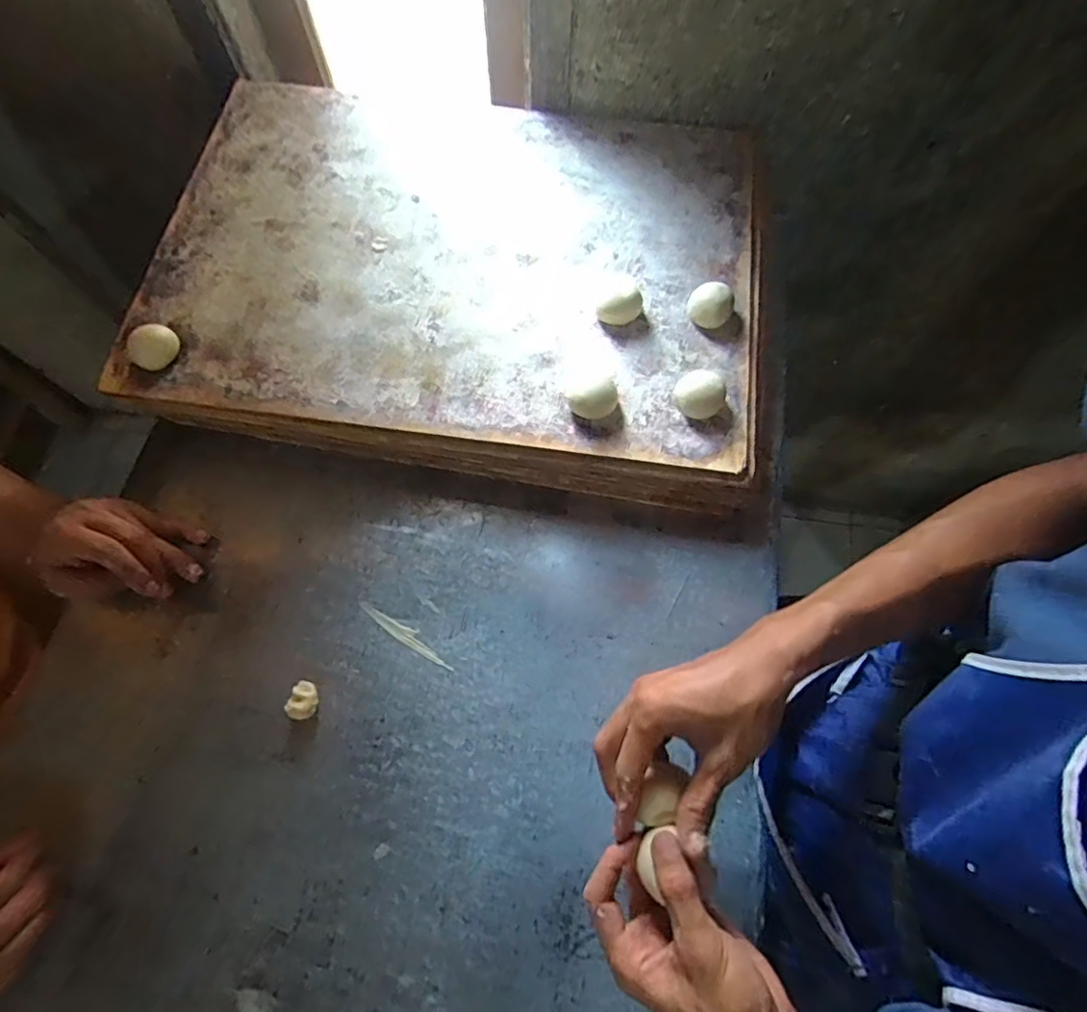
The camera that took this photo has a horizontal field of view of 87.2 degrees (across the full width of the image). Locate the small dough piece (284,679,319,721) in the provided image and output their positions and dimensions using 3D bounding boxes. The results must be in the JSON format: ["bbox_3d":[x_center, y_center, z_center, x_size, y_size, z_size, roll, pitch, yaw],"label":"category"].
[{"bbox_3d":[-0.198,0.161,0.471,0.023,0.013,0.027,20,73,6],"label":"small dough piece"}]

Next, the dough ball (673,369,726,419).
[{"bbox_3d":[0.139,-0.100,0.507,0.042,0.030,0.041,0,69,0],"label":"dough ball"}]

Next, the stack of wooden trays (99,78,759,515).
[{"bbox_3d":[-0.082,-0.252,0.586,0.612,0.056,0.437,9,73,3],"label":"stack of wooden trays"}]

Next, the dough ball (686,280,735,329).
[{"bbox_3d":[0.155,-0.187,0.532,0.037,0.027,0.036,0,69,0],"label":"dough ball"}]

